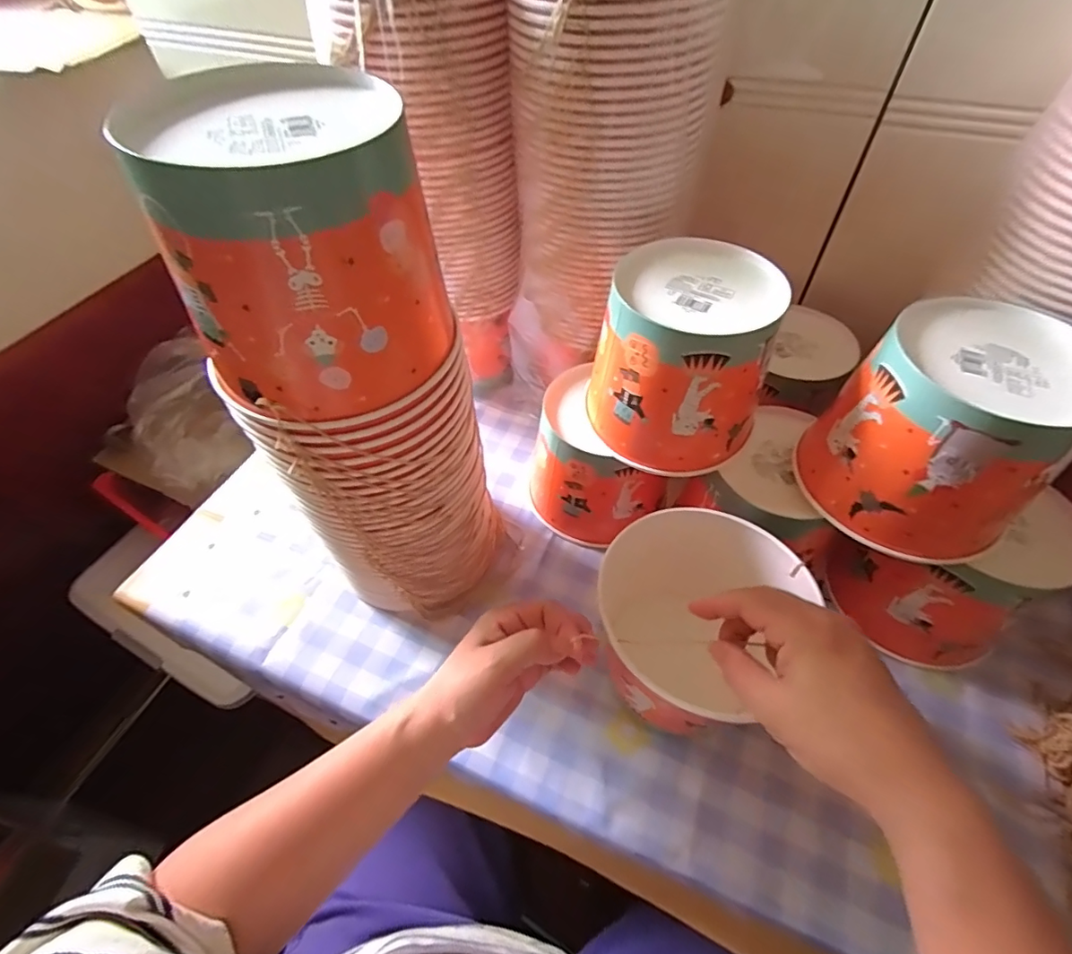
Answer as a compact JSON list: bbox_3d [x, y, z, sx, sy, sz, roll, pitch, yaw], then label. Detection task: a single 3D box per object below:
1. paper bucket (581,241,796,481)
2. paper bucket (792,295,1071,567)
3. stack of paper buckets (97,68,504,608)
[{"bbox_3d":[0.125,-0.099,0.440,0.136,0.139,0.141,15,55,13],"label":"paper bucket"},{"bbox_3d":[0.299,-0.032,0.386,0.136,0.143,0.132,-1,53,1],"label":"paper bucket"},{"bbox_3d":[-0.116,-0.042,0.397,0.144,0.399,0.138,-9,54,-5],"label":"stack of paper buckets"}]

